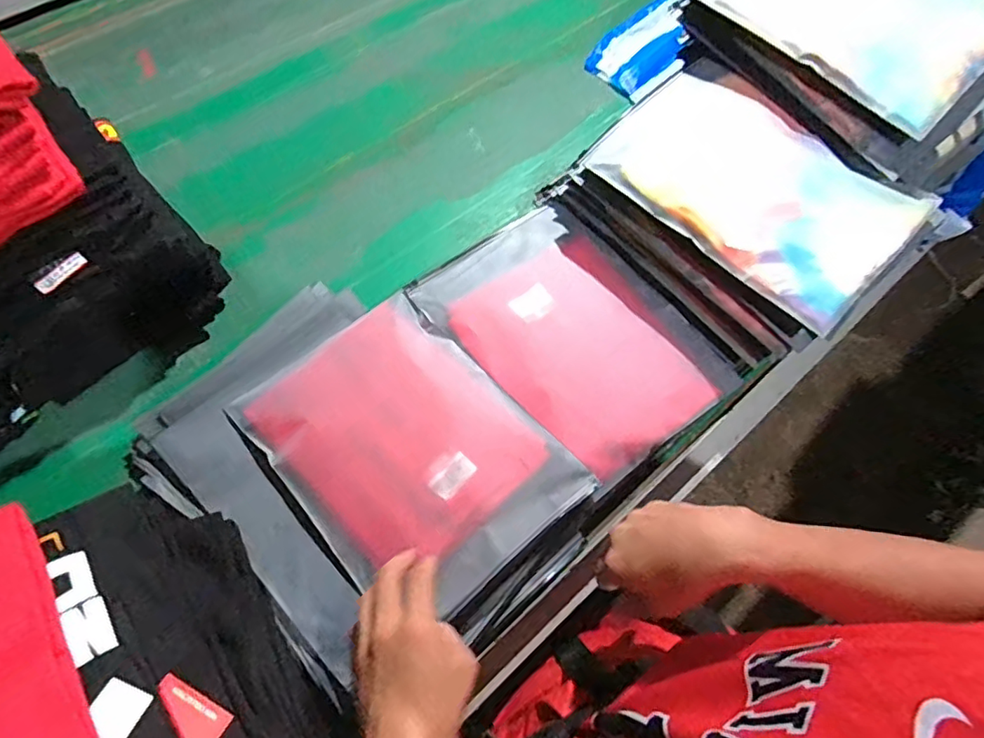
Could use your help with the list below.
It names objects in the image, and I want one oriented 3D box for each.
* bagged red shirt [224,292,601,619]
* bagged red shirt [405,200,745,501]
[{"bbox_3d":[-0.092,0.082,0.607,0.243,0.027,0.324,-38,73,-18],"label":"bagged red shirt"},{"bbox_3d":[0.097,-0.049,0.673,0.233,0.027,0.337,-37,72,-17],"label":"bagged red shirt"}]

